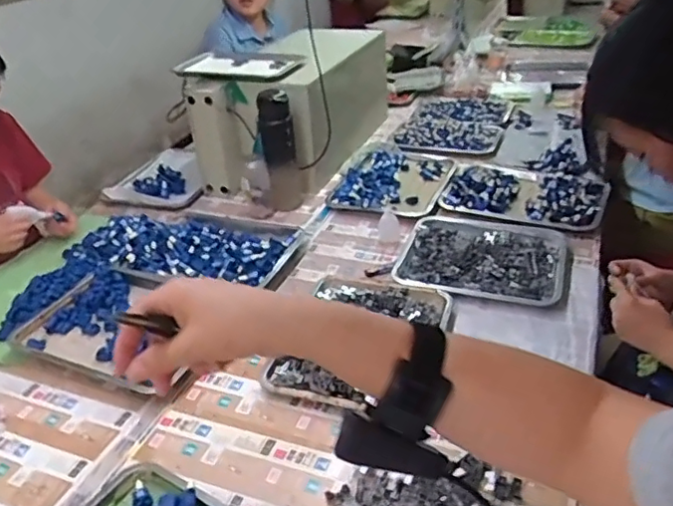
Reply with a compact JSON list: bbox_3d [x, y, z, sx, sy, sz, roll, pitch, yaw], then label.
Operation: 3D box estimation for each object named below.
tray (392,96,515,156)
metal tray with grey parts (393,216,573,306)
[{"bbox_3d":[0.359,-0.394,1.765,0.287,0.019,0.447,10,36,21],"label":"tray"},{"bbox_3d":[0.290,0.006,1.155,0.314,0.019,0.262,7,35,17],"label":"metal tray with grey parts"}]

